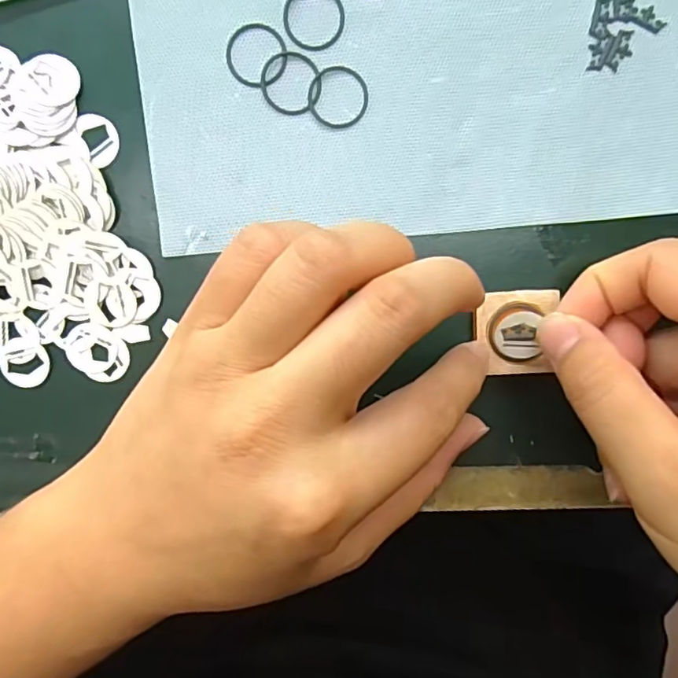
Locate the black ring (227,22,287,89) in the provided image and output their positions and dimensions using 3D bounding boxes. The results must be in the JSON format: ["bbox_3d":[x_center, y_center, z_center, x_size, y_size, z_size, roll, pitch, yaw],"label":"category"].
[{"bbox_3d":[-0.028,-0.096,0.188,0.020,0.004,0.021,0,96,0],"label":"black ring"}]

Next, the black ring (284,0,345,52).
[{"bbox_3d":[-0.008,-0.109,0.189,0.020,0.004,0.021,0,99,-2],"label":"black ring"}]

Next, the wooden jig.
[{"bbox_3d":[0.061,-0.002,0.191,0.027,0.011,0.029,0,96,0],"label":"wooden jig"}]

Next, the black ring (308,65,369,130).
[{"bbox_3d":[0.000,-0.083,0.190,0.021,0.004,0.021,0,96,0],"label":"black ring"}]

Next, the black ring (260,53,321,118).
[{"bbox_3d":[-0.016,-0.088,0.190,0.021,0.004,0.021,0,96,0],"label":"black ring"}]

